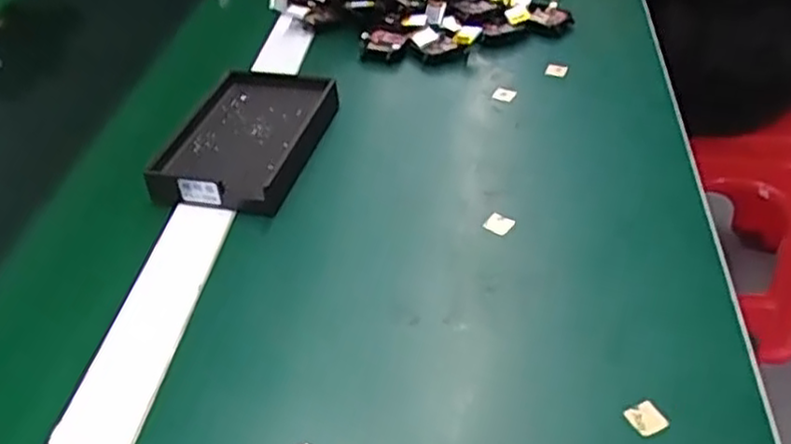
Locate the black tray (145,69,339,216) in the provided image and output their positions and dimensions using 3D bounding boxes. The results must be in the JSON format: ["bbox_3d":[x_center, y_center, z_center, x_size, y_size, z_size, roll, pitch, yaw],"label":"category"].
[{"bbox_3d":[-0.100,-0.062,0.517,0.089,0.025,0.141,7,42,12],"label":"black tray"}]

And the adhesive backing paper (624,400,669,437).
[{"bbox_3d":[0.119,0.093,0.348,0.015,0.004,0.014,-24,55,-11],"label":"adhesive backing paper"}]

